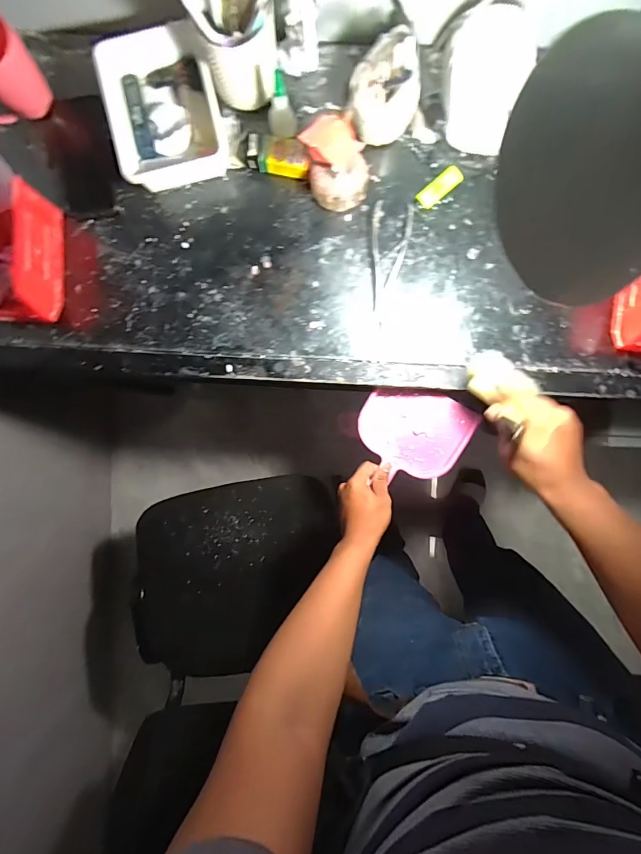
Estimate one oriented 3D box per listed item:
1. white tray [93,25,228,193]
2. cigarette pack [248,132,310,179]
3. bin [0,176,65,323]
[{"bbox_3d":[-0.218,-0.450,0.584,0.148,0.060,0.198,-15,91,1],"label":"white tray"},{"bbox_3d":[-0.059,-0.388,0.598,0.089,0.029,0.046,9,91,0],"label":"cigarette pack"},{"bbox_3d":[-0.430,-0.235,0.574,0.100,0.088,0.168,1,91,0],"label":"bin"}]

